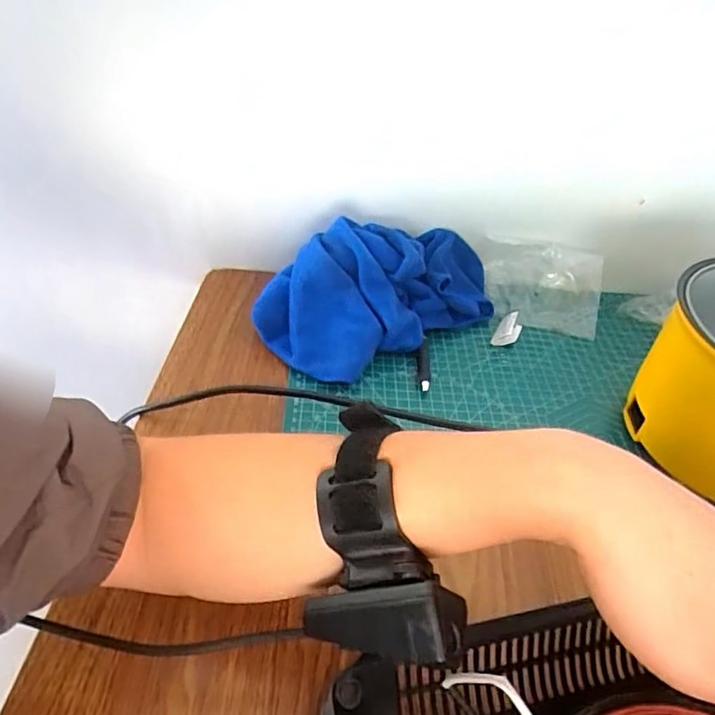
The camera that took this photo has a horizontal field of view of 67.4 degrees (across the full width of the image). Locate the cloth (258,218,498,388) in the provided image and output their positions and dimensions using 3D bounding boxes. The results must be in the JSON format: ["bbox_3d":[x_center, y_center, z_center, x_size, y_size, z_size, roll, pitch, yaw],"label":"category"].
[{"bbox_3d":[0.027,-0.067,0.506,0.230,0.094,0.110,-23,51,-28],"label":"cloth"}]

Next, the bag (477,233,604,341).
[{"bbox_3d":[0.189,-0.073,0.554,0.130,0.062,0.073,9,43,3],"label":"bag"}]

